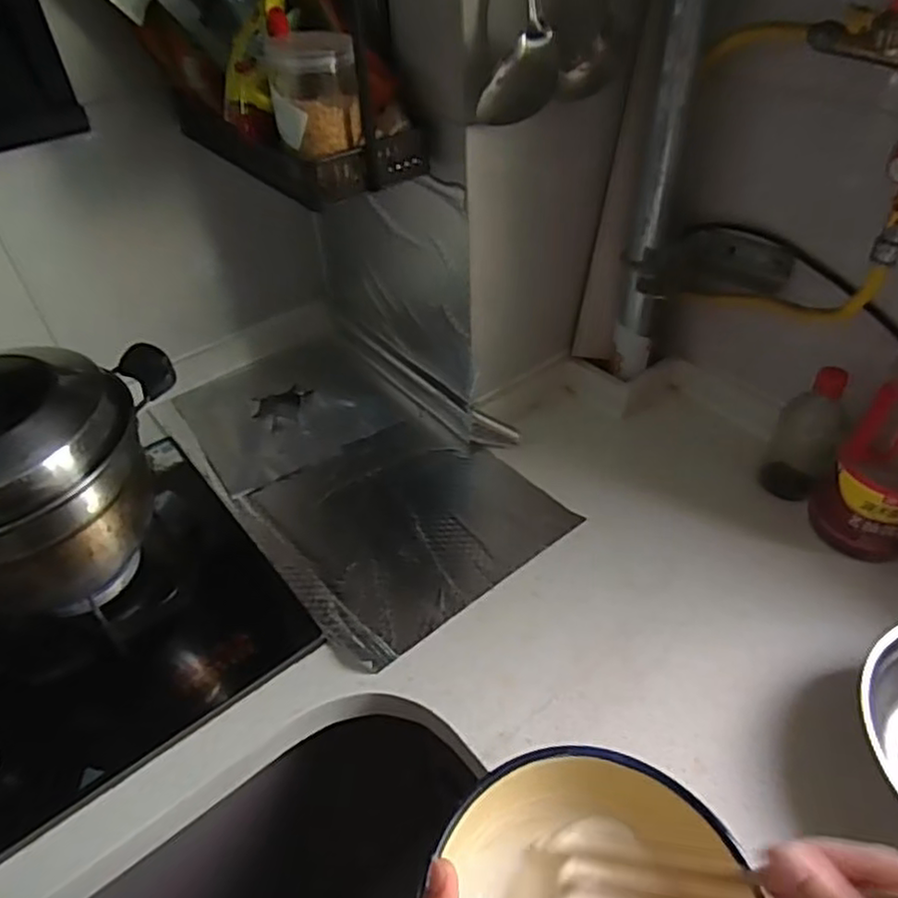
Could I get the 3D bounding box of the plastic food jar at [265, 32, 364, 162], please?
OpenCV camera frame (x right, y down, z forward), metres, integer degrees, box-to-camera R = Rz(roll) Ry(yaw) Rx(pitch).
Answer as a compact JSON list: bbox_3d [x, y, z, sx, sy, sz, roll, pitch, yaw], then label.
[{"bbox_3d":[-0.134,-0.357,0.668,0.082,0.094,0.078,-11,44,-7],"label":"plastic food jar"}]

